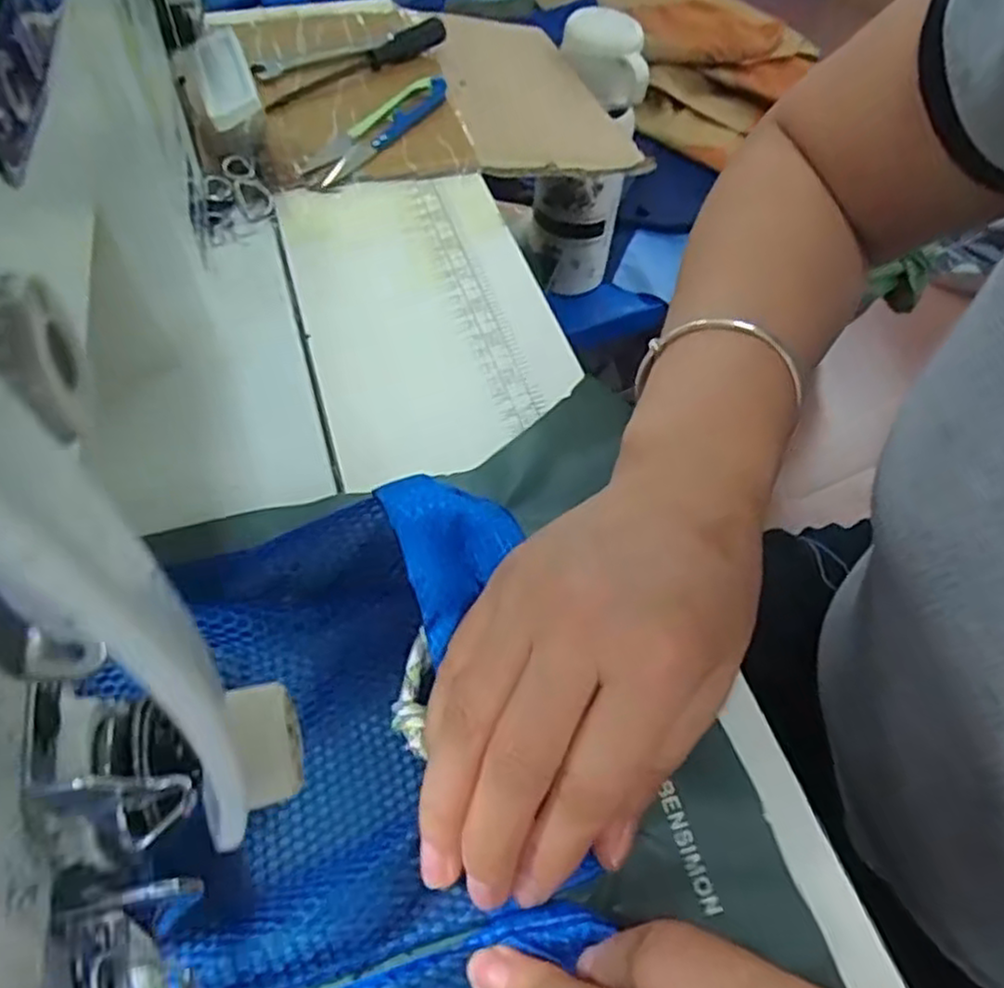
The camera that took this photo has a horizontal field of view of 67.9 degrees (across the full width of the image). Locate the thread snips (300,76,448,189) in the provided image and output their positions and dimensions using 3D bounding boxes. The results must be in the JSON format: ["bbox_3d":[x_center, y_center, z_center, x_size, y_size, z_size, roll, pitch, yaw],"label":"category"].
[{"bbox_3d":[-0.071,-0.221,0.449,0.028,0.010,0.121,28,58,16],"label":"thread snips"}]

